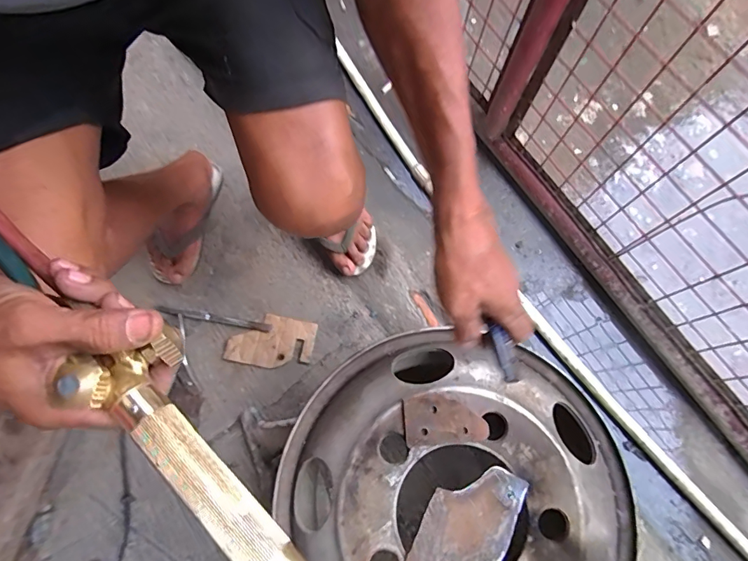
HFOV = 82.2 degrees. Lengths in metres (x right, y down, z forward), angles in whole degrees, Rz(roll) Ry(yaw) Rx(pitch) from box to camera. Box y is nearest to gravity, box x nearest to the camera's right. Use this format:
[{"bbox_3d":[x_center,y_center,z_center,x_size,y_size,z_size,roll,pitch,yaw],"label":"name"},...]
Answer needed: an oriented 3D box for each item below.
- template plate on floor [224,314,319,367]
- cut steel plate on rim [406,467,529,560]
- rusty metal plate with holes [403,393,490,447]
[{"bbox_3d":[-0.177,0.105,0.744,0.141,0.008,0.090,11,72,2],"label":"template plate on floor"},{"bbox_3d":[0.102,0.275,0.475,0.093,0.005,0.145,25,77,7],"label":"cut steel plate on rim"},{"bbox_3d":[0.083,0.163,0.508,0.094,0.008,0.055,-5,72,-3],"label":"rusty metal plate with holes"}]

